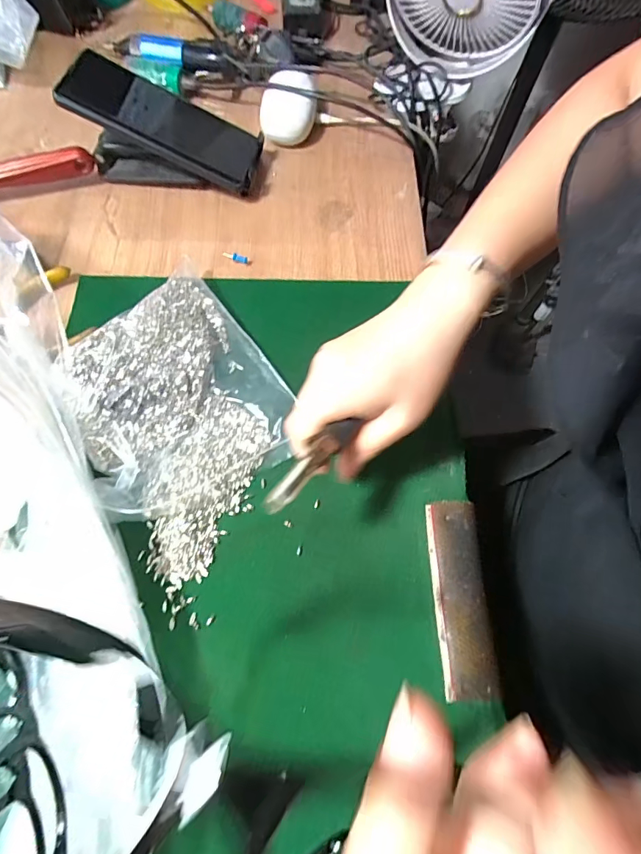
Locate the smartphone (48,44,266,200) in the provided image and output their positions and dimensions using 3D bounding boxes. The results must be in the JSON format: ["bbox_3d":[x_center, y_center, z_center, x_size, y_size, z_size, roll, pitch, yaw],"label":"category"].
[{"bbox_3d":[-0.142,-0.279,0.393,0.173,0.017,0.077,21,67,-13],"label":"smartphone"}]

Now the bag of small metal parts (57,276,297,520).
[{"bbox_3d":[-0.109,-0.027,0.314,0.140,0.037,0.174,-33,71,-14],"label":"bag of small metal parts"}]

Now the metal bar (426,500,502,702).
[{"bbox_3d":[0.091,0.107,0.276,0.034,0.006,0.116,0,67,-1],"label":"metal bar"}]

